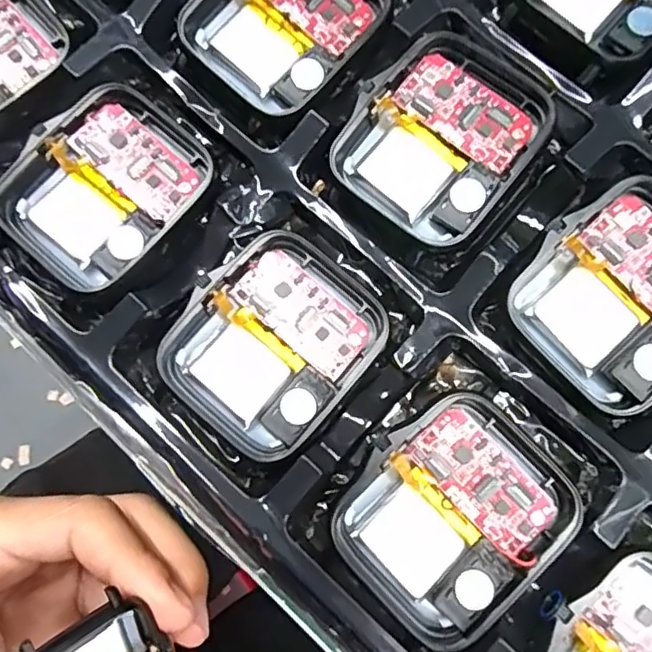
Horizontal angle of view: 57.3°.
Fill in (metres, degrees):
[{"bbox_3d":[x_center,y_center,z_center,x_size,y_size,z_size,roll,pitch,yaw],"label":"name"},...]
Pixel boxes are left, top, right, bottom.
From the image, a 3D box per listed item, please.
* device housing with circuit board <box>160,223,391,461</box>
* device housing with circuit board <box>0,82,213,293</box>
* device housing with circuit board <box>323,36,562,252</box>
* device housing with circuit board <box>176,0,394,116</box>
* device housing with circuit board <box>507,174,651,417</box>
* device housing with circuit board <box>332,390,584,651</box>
[{"bbox_3d":[-0.011,0.003,0.127,0.037,0.008,0.043,41,81,9],"label":"device housing with circuit board"},{"bbox_3d":[-0.049,-0.031,0.134,0.036,0.008,0.044,40,81,9],"label":"device housing with circuit board"},{"bbox_3d":[0.026,-0.042,0.132,0.037,0.008,0.044,41,81,10],"label":"device housing with circuit board"},{"bbox_3d":[-0.009,-0.072,0.139,0.037,0.009,0.042,44,81,10],"label":"device housing with circuit board"},{"bbox_3d":[0.063,-0.007,0.123,0.041,0.013,0.037,-40,79,-8],"label":"device housing with circuit board"},{"bbox_3d":[0.025,0.037,0.119,0.042,0.009,0.036,-43,80,-8],"label":"device housing with circuit board"}]

